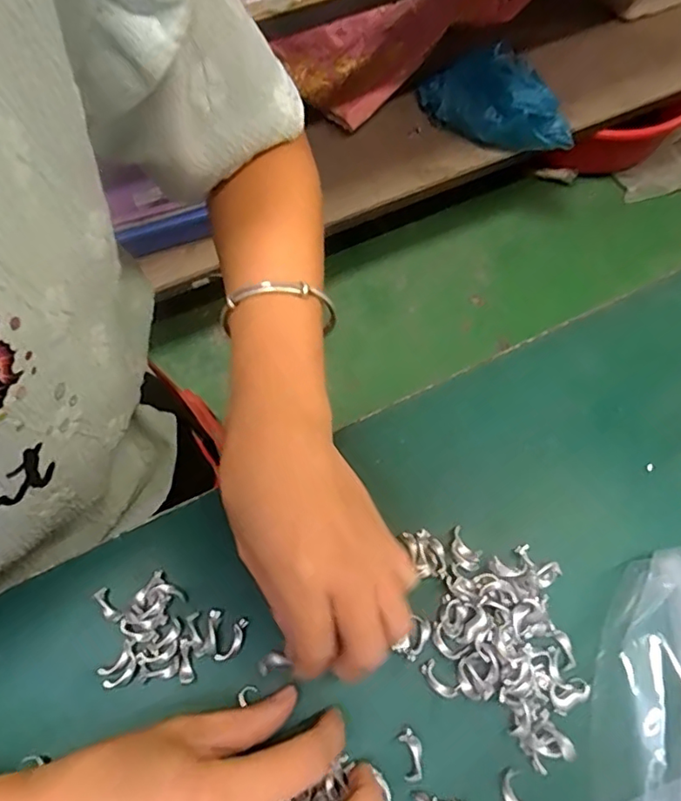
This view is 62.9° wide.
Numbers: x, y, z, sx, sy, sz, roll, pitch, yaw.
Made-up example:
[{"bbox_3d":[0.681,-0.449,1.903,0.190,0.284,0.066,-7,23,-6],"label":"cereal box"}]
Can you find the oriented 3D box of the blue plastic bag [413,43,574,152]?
[{"bbox_3d":[0.281,-0.553,1.035,0.110,0.115,0.314,-41,71,-14],"label":"blue plastic bag"}]

